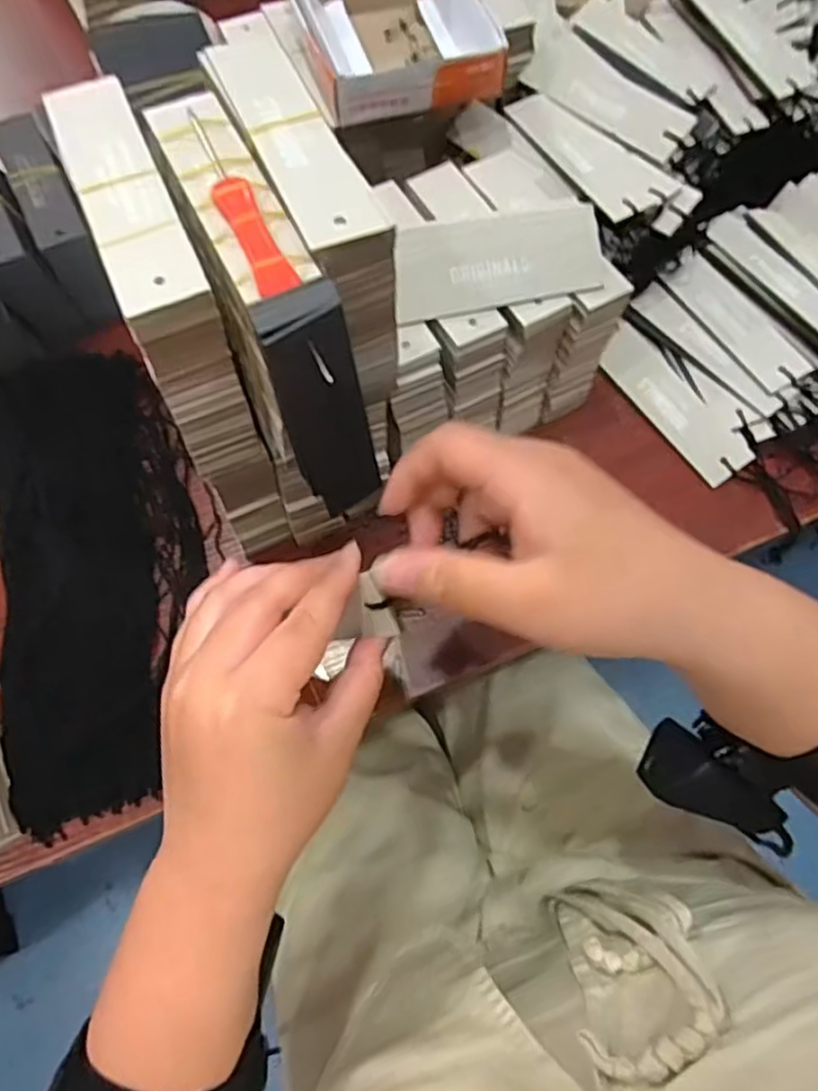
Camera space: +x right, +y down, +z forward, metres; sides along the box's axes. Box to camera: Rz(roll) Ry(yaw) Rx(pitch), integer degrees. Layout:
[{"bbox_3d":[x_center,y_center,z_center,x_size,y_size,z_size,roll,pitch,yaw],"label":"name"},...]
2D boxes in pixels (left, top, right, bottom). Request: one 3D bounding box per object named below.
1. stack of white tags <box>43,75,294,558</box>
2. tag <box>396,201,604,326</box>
[{"bbox_3d":[-0.108,-0.096,0.363,0.033,0.195,0.131,-21,69,-7],"label":"stack of white tags"},{"bbox_3d":[0.048,-0.153,0.379,0.112,0.005,0.046,-11,106,-4],"label":"tag"}]

